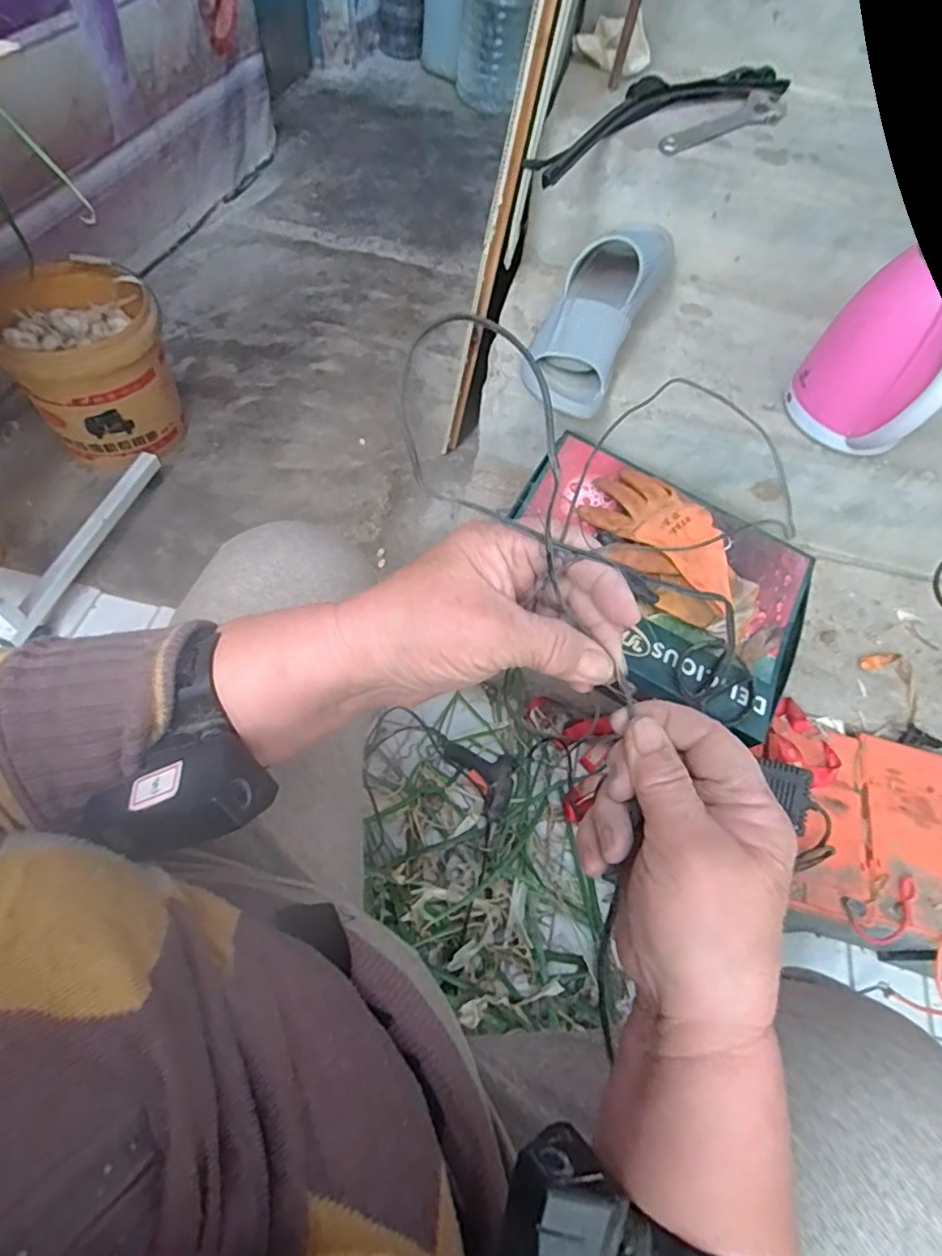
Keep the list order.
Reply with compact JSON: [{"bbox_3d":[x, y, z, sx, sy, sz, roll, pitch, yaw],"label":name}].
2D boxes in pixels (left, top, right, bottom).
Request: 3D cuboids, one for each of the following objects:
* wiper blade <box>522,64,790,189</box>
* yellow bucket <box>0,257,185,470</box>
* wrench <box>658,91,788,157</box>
[{"bbox_3d":[0.240,-0.659,0.743,0.445,0.027,0.086,-32,68,-23],"label":"wiper blade"},{"bbox_3d":[-0.659,-0.459,1.044,0.236,0.253,0.242,1,63,-3],"label":"yellow bucket"},{"bbox_3d":[0.331,-0.652,0.757,0.223,0.013,0.054,-32,68,-23],"label":"wrench"}]

